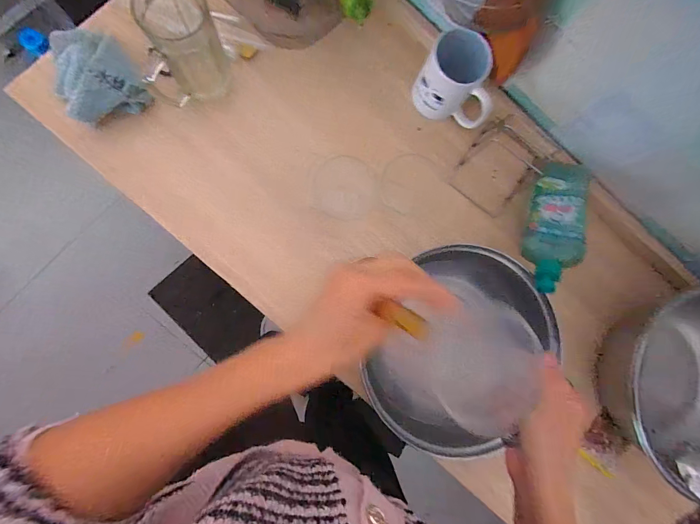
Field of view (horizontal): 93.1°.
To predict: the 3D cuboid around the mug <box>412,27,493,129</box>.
[{"bbox_3d":[0.155,-0.258,0.480,0.111,0.098,0.078,19,84,-6],"label":"mug"}]

